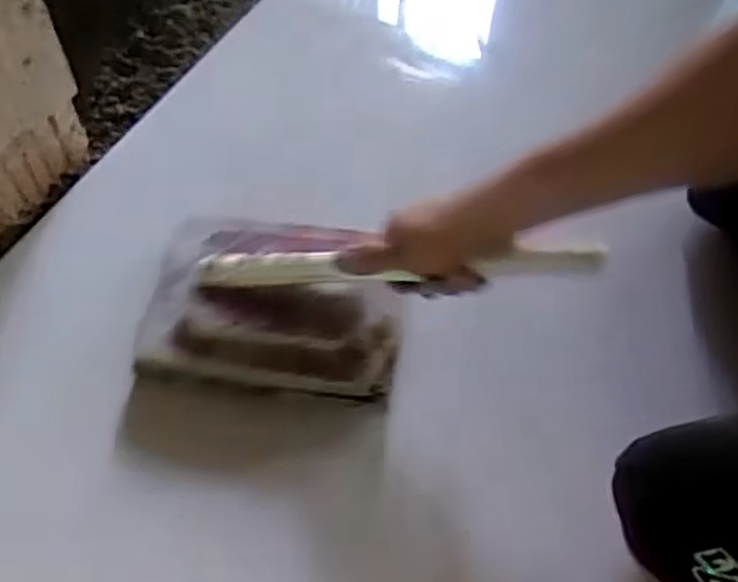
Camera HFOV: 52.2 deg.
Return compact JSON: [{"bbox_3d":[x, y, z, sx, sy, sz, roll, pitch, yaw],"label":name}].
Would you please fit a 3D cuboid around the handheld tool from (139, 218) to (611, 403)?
[{"bbox_3d":[-0.014,-0.001,0.618,0.354,0.118,0.155,9,58,3],"label":"handheld tool"}]

